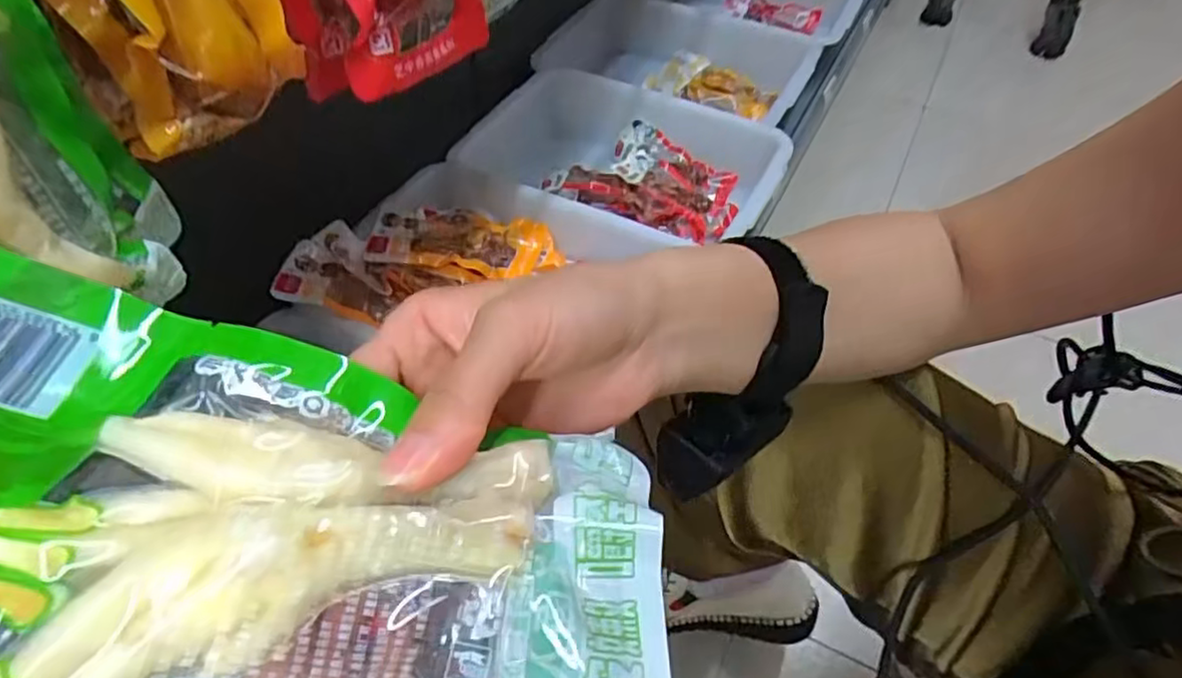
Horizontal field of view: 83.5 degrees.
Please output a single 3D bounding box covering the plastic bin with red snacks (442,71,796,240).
[{"bbox_3d":[0.061,-0.248,0.889,0.375,0.112,0.201,17,52,14],"label":"plastic bin with red snacks"}]

